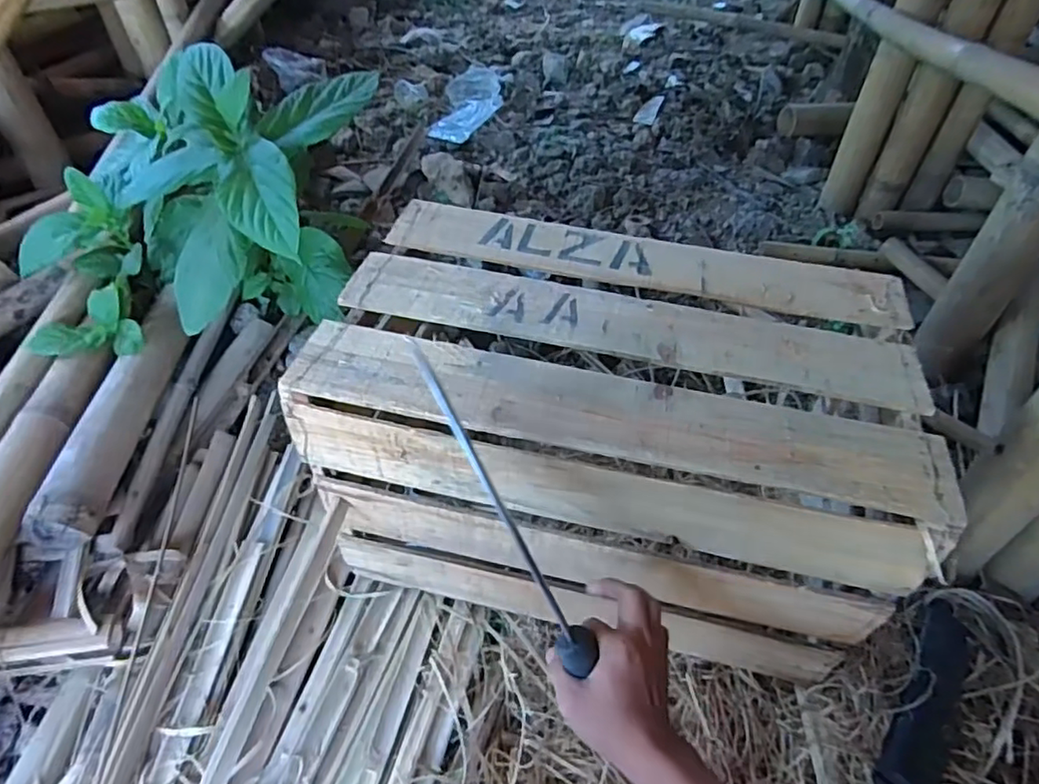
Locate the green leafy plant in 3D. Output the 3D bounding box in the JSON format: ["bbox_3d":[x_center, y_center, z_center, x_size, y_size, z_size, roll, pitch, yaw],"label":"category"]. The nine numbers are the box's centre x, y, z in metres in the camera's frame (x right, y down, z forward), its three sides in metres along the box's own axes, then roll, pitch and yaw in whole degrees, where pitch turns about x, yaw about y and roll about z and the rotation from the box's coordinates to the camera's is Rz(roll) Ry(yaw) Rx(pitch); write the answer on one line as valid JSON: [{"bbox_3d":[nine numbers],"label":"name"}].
[{"bbox_3d":[-0.523,-0.274,0.987,0.491,0.364,0.448,9,48,5],"label":"green leafy plant"}]

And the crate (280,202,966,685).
[{"bbox_3d":[0.096,0.043,0.737,0.582,0.327,0.351,11,48,7],"label":"crate"}]

